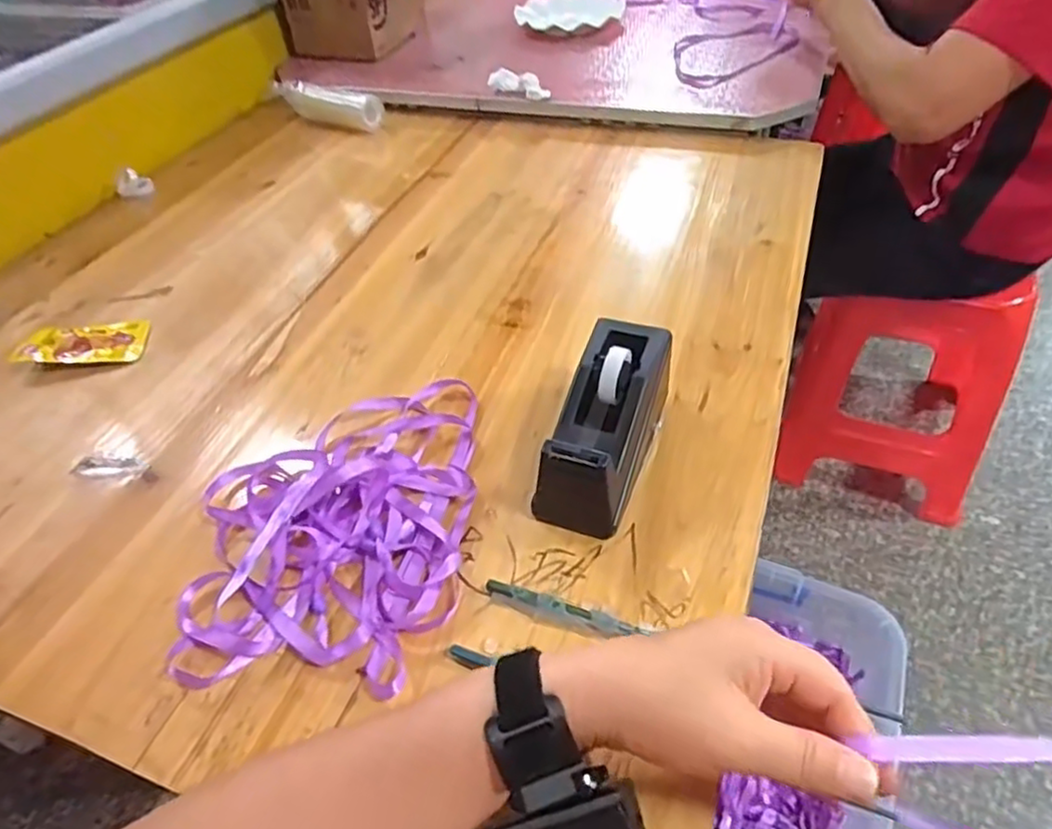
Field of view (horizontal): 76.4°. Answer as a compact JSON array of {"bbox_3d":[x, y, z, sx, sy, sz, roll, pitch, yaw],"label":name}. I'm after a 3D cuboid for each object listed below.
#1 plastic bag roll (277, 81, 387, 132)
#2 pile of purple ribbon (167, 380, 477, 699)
[{"bbox_3d":[-0.293,-0.451,0.974,0.198,0.049,0.058,21,51,24],"label":"plastic bag roll"},{"bbox_3d":[-0.132,0.062,0.461,0.185,0.032,0.245,0,46,6],"label":"pile of purple ribbon"}]

